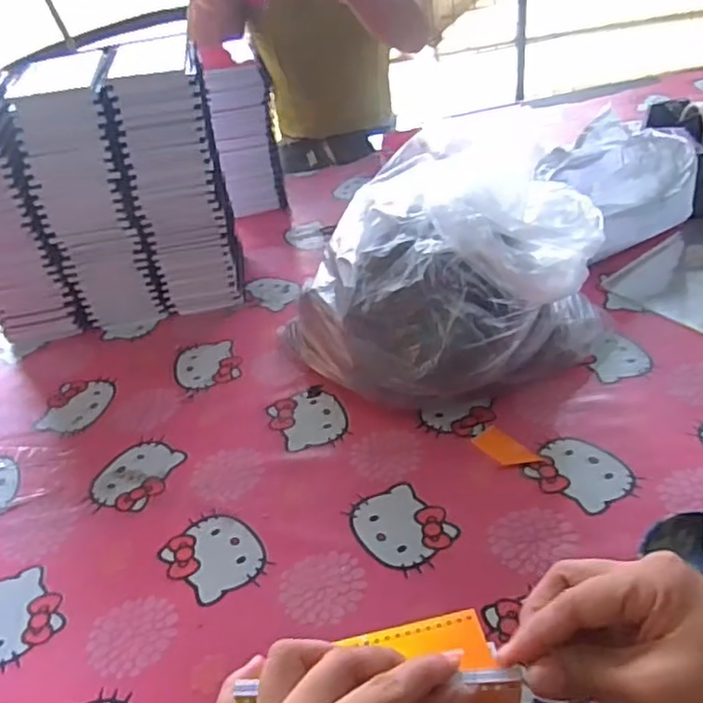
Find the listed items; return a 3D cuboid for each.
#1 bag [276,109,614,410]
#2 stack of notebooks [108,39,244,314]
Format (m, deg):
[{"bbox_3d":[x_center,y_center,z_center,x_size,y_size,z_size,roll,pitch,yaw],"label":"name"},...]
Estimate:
[{"bbox_3d":[0.103,-0.069,0.652,0.269,0.189,0.220,-28,43,-24],"label":"bag"},{"bbox_3d":[-0.207,-0.211,0.801,0.102,0.285,0.173,-13,39,-7],"label":"stack of notebooks"}]

